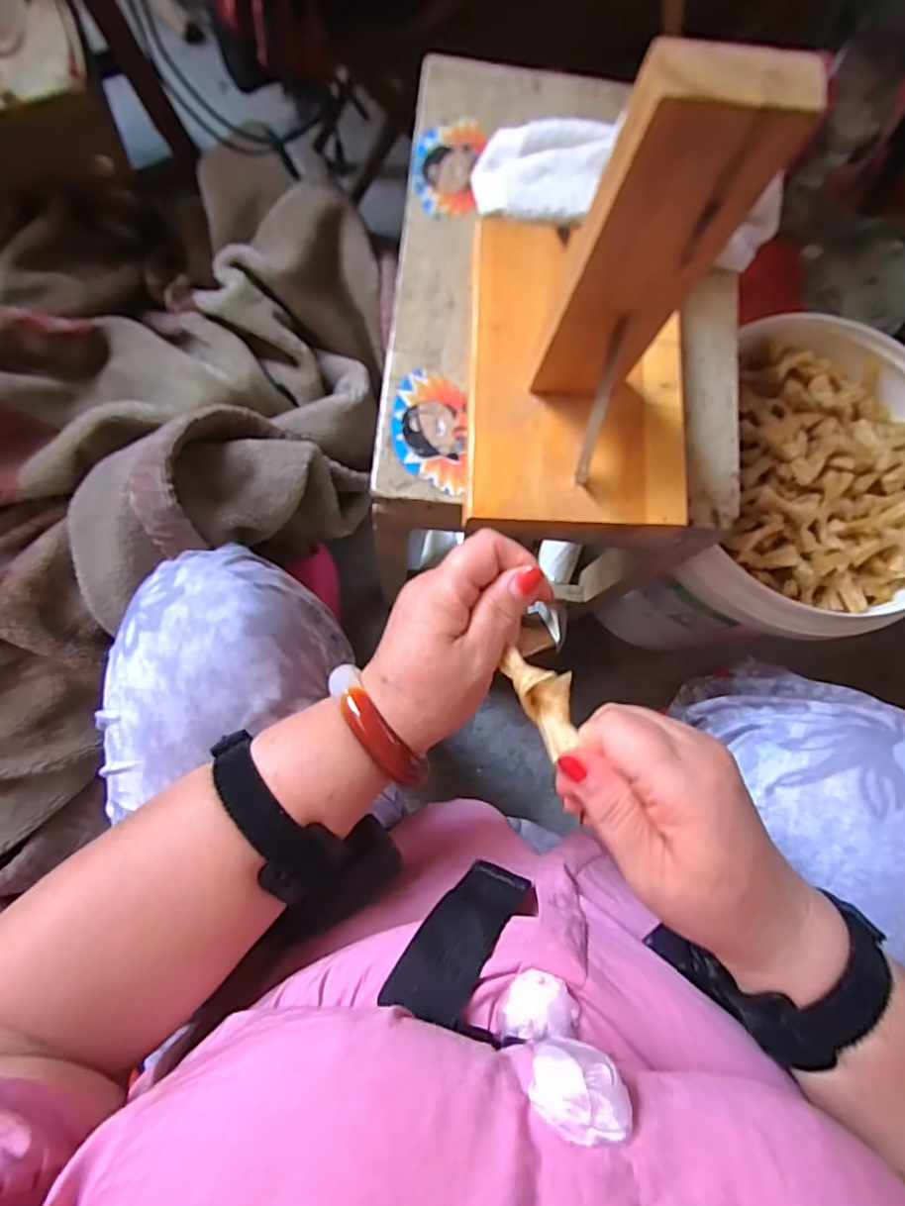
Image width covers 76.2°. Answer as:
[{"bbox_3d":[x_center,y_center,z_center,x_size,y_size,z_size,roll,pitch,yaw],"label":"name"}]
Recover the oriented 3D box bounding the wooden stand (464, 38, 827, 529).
[{"bbox_3d":[0.085,-0.172,0.297,0.140,0.204,0.204,2,75,-1],"label":"wooden stand"}]

